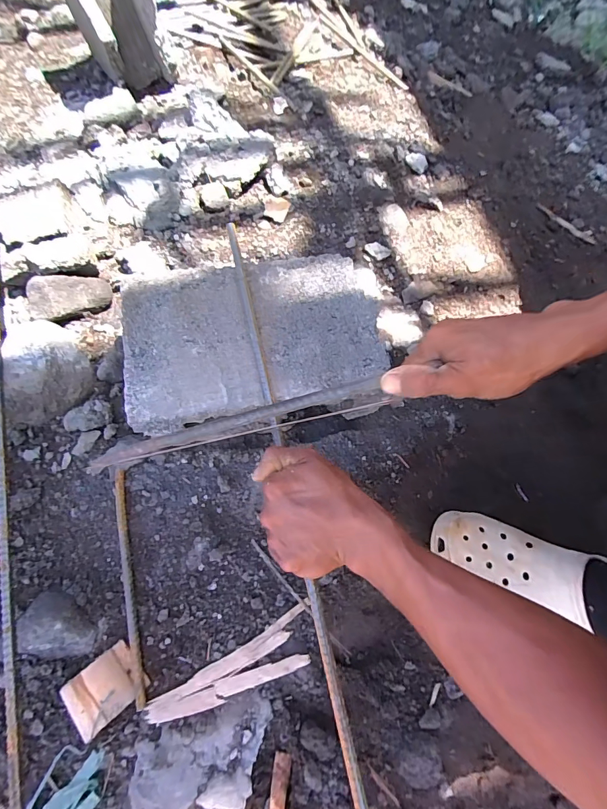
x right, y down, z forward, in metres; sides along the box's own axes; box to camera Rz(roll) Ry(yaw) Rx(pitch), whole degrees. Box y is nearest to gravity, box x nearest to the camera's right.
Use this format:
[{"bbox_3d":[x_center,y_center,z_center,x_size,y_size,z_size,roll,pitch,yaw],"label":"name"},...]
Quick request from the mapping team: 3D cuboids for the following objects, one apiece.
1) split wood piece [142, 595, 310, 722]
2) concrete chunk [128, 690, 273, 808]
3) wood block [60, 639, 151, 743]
[{"bbox_3d":[-0.069,0.283,0.419,0.187,0.006,0.049,-29,70,-10],"label":"split wood piece"},{"bbox_3d":[-0.098,0.350,0.391,0.138,0.017,0.078,-17,69,-6],"label":"concrete chunk"},{"bbox_3d":[-0.205,0.292,0.412,0.071,0.015,0.056,-39,72,-13],"label":"wood block"}]

